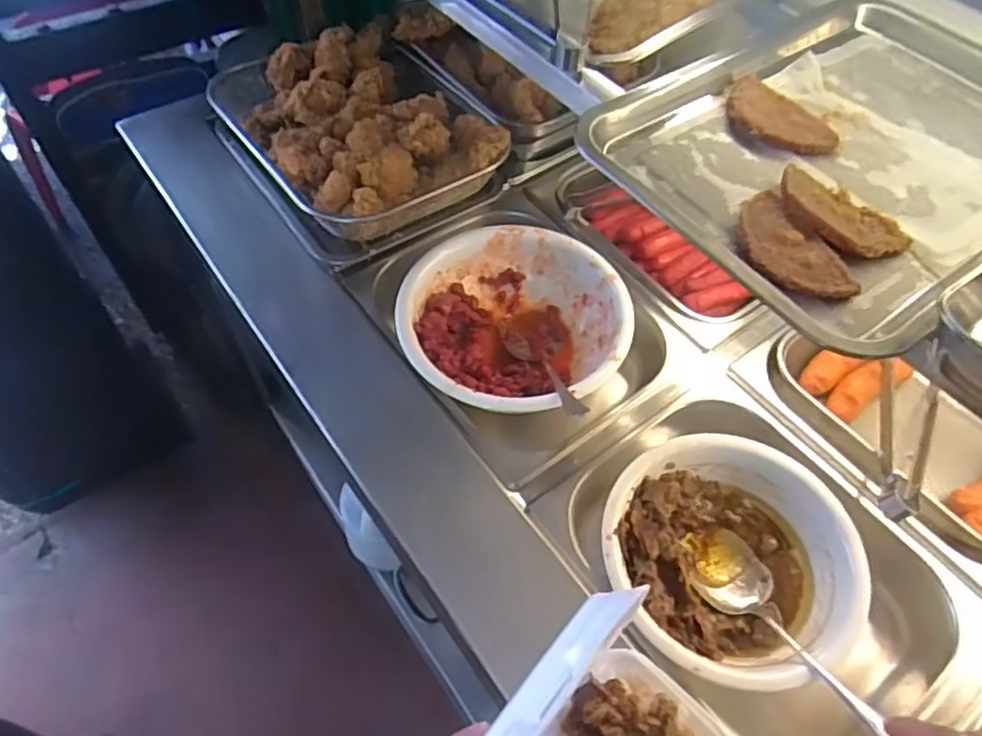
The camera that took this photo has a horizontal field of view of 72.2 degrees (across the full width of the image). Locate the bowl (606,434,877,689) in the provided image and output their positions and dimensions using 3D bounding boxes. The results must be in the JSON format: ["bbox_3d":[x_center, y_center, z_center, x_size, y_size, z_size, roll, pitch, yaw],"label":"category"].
[{"bbox_3d":[0.213,0.171,0.603,0.219,0.077,0.209,1,55,0],"label":"bowl"}]

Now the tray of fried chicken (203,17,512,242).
[{"bbox_3d":[-0.159,-0.303,0.833,0.280,0.085,0.326,-27,60,-18],"label":"tray of fried chicken"}]

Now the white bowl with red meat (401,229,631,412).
[{"bbox_3d":[0.023,-0.046,0.746,0.239,0.072,0.235,0,55,0],"label":"white bowl with red meat"}]

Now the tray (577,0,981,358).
[{"bbox_3d":[0.249,-0.161,0.472,0.325,0.030,0.254,-33,62,-21],"label":"tray"}]

